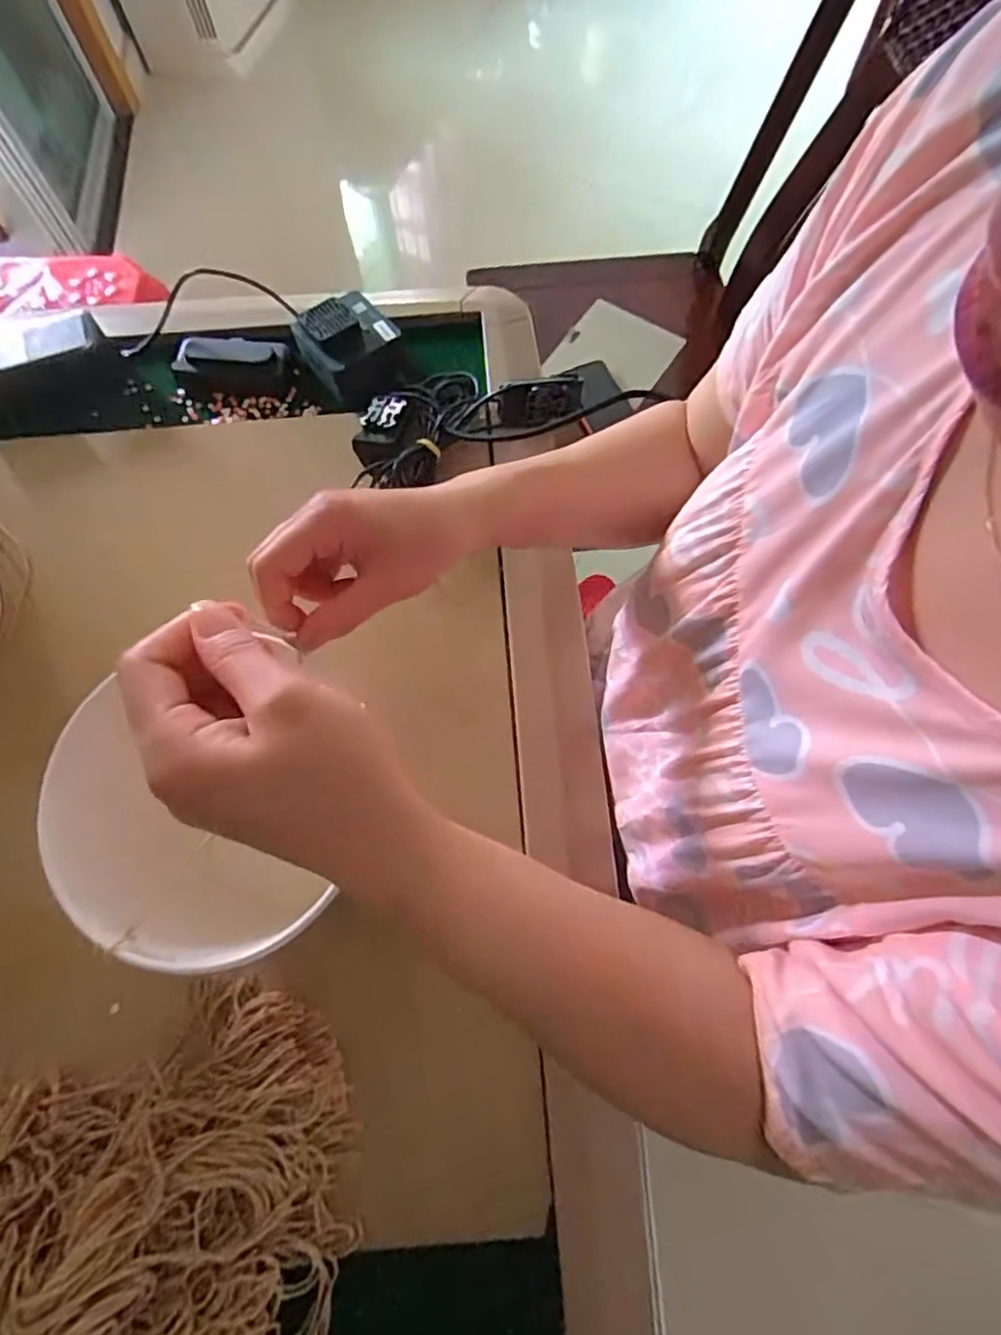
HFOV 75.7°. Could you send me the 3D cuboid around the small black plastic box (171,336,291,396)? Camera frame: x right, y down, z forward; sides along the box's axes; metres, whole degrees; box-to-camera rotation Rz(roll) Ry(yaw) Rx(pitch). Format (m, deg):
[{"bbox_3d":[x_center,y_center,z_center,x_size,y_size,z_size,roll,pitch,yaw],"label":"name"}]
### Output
[{"bbox_3d":[-0.246,-0.281,0.591,0.103,0.027,0.054,-1,68,2],"label":"small black plastic box"}]

